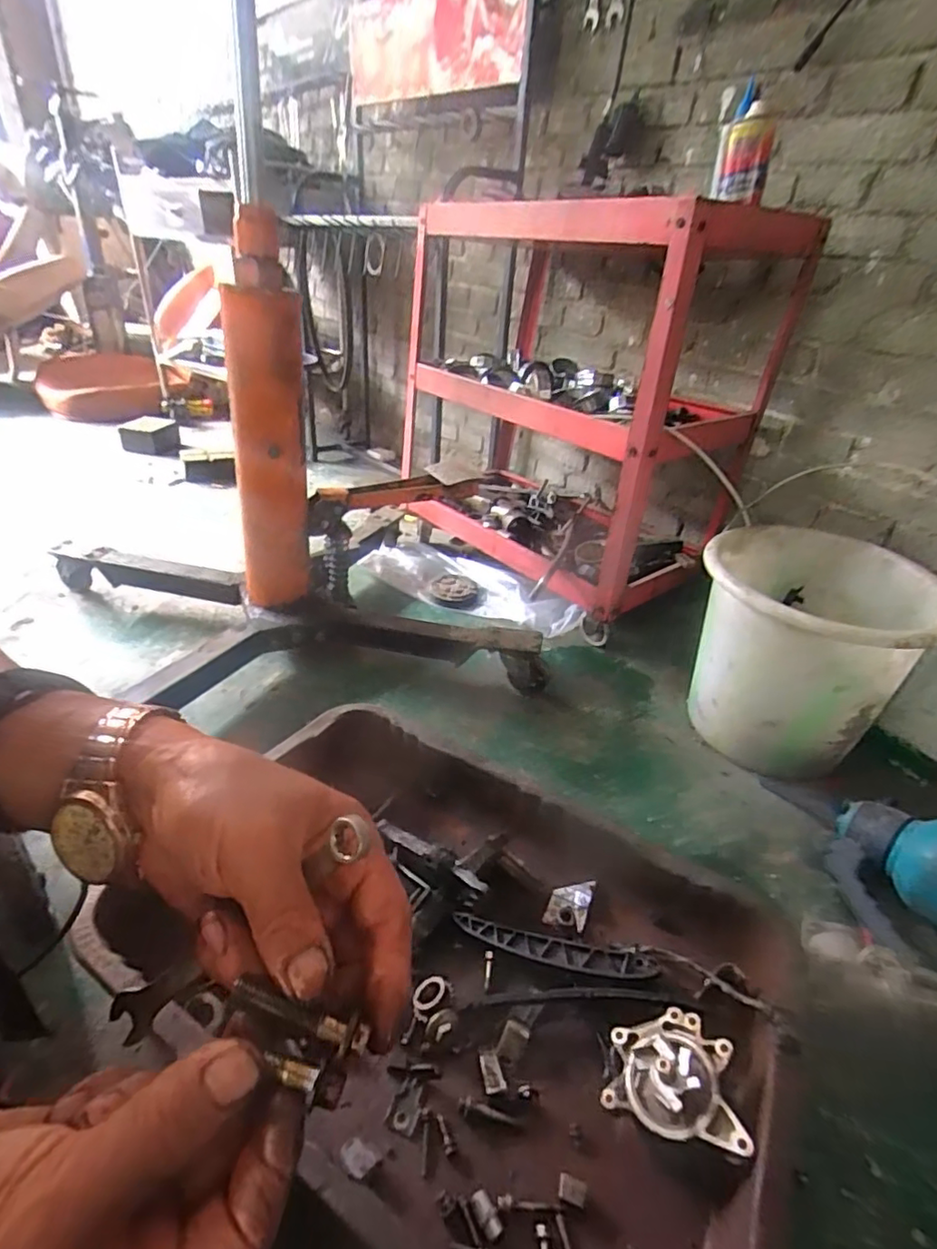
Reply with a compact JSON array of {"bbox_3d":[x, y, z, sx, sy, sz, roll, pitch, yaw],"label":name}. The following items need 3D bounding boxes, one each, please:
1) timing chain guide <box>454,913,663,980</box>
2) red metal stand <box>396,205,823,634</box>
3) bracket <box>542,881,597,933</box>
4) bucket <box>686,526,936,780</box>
[{"bbox_3d":[0.088,0.347,0.627,0.221,0.015,0.036,2,31,23],"label":"timing chain guide"},{"bbox_3d":[0.201,-0.504,1.257,0.446,0.643,0.761,-21,41,-35],"label":"red metal stand"},{"bbox_3d":[0.124,0.340,0.713,0.049,0.013,0.069,16,36,18],"label":"bracket"},{"bbox_3d":[0.514,0.051,0.921,0.297,0.304,0.294,3,34,-2],"label":"bucket"}]

